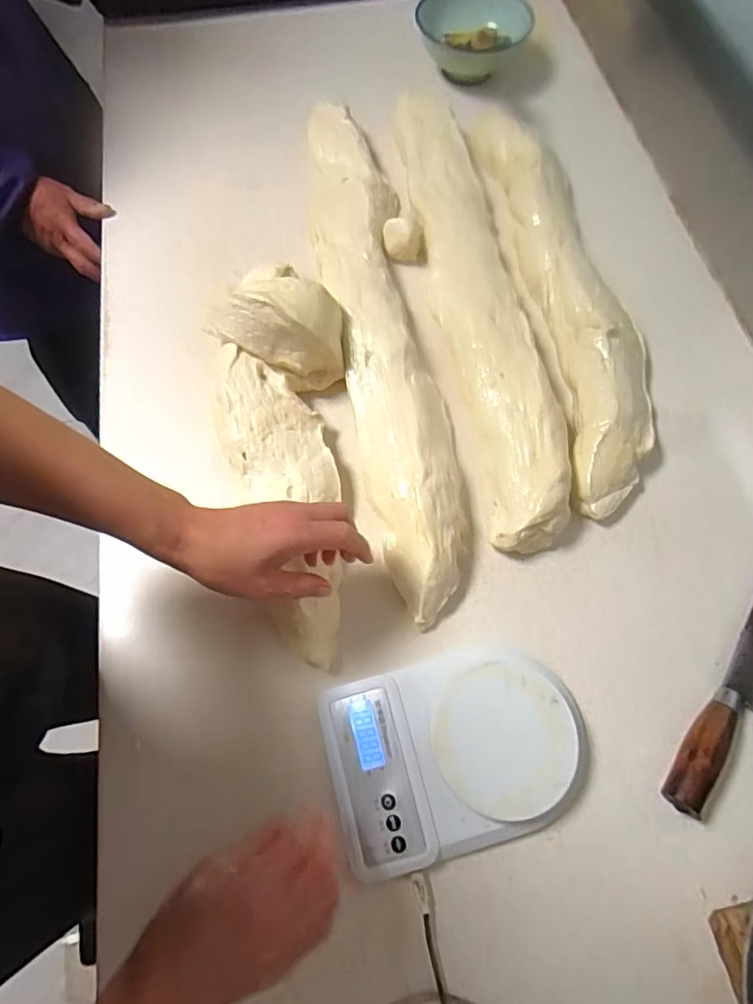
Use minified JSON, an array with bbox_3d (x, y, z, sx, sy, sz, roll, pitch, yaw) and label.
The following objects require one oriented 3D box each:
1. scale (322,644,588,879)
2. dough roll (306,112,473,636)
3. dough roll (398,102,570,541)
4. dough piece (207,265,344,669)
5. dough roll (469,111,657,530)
[{"bbox_3d":[0.066,0.204,0.436,0.204,0.036,0.142,-13,68,-5],"label":"scale"},{"bbox_3d":[-0.001,-0.202,0.595,0.111,0.057,0.666,-9,68,-4],"label":"dough roll"},{"bbox_3d":[0.102,-0.247,0.611,0.110,0.053,0.625,-9,68,-4],"label":"dough roll"},{"bbox_3d":[-0.082,-0.043,0.507,0.122,0.085,0.371,-8,77,-3],"label":"dough piece"},{"bbox_3d":[0.215,-0.260,0.617,0.117,0.056,0.571,-8,68,-3],"label":"dough roll"}]

